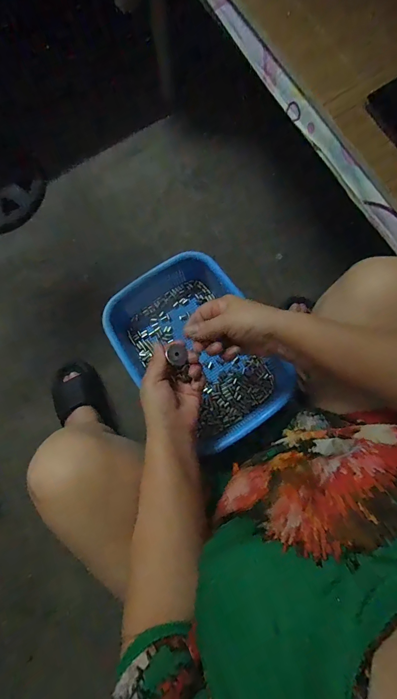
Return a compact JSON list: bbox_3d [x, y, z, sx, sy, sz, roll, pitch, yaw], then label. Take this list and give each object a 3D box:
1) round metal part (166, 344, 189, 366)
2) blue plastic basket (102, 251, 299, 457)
[{"bbox_3d":[-0.027,0.006,0.454,0.025,0.012,0.032,-30,79,-5],"label":"round metal part"},{"bbox_3d":[-0.007,-0.001,0.561,0.205,0.071,0.302,-32,79,-6],"label":"blue plastic basket"}]

